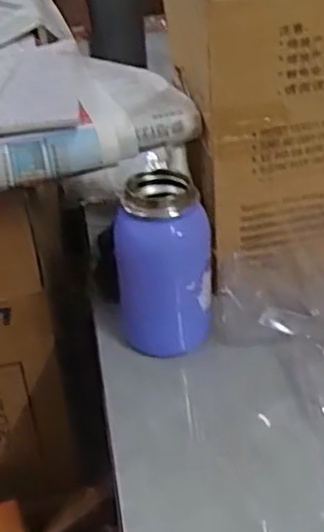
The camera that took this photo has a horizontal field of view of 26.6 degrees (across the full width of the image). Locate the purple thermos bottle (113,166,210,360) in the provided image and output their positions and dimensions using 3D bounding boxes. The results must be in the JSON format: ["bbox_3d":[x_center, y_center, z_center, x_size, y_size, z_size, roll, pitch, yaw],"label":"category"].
[{"bbox_3d":[0.000,0.000,0.545,0.074,0.133,0.061,-4,36,1],"label":"purple thermos bottle"}]

